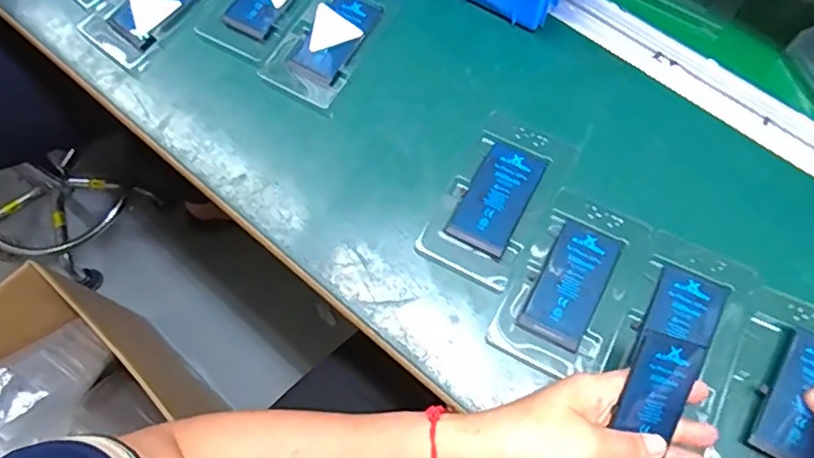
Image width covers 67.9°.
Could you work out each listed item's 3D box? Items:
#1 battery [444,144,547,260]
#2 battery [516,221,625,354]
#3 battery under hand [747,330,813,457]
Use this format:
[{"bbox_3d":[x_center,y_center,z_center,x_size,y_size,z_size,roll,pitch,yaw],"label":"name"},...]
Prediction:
[{"bbox_3d":[0.067,-0.022,0.449,0.045,0.004,0.082,26,73,12],"label":"battery"},{"bbox_3d":[0.116,0.039,0.425,0.044,0.004,0.087,27,73,12],"label":"battery"},{"bbox_3d":[0.250,0.108,0.382,0.037,0.005,0.086,20,71,34],"label":"battery under hand"}]

